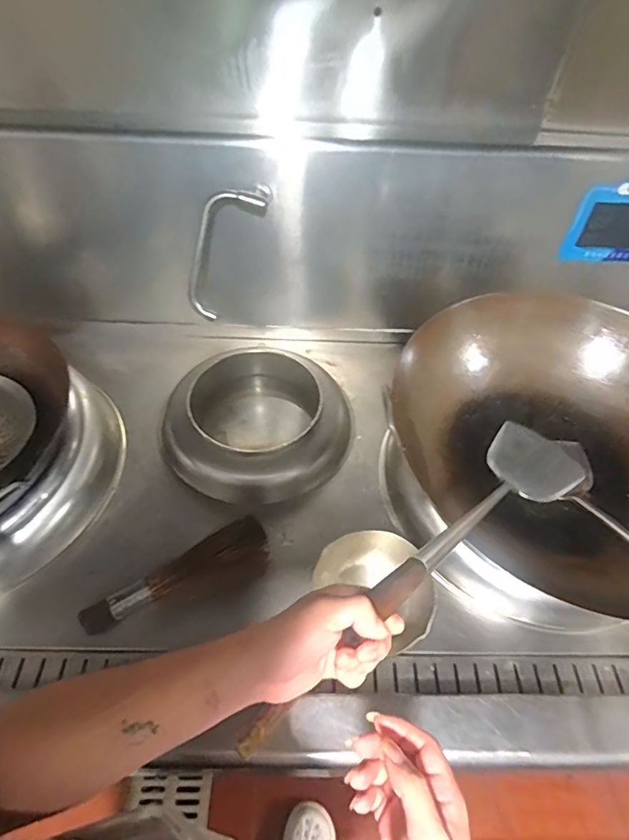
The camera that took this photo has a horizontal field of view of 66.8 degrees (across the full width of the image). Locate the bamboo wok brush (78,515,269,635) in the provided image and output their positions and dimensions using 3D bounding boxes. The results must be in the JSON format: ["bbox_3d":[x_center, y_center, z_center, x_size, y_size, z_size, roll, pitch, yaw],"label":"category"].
[{"bbox_3d":[-0.218,0.251,0.770,0.289,0.095,0.076,-16,52,-16],"label":"bamboo wok brush"}]

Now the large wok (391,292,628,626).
[{"bbox_3d":[0.444,0.028,0.831,0.558,0.205,0.484,36,57,25],"label":"large wok"}]

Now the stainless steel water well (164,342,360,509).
[{"bbox_3d":[-0.111,0.020,0.970,0.366,0.120,0.328,0,49,-3],"label":"stainless steel water well"}]

